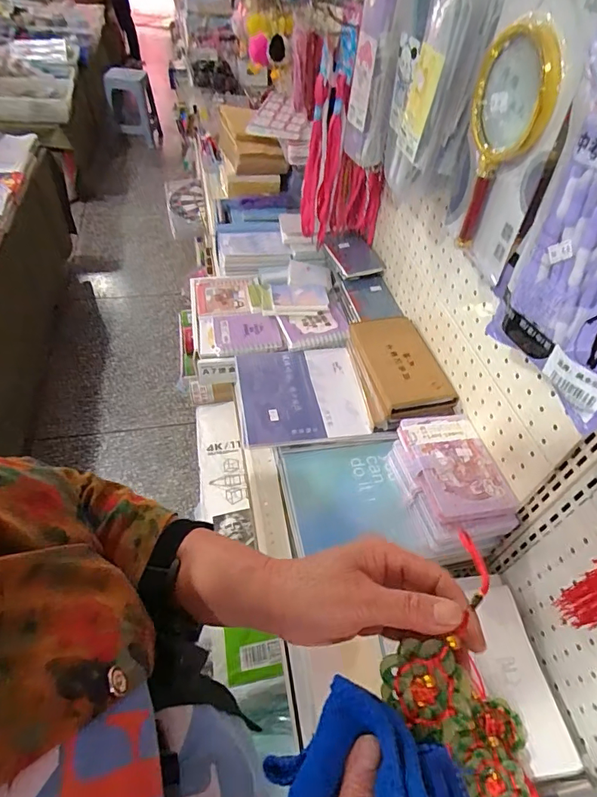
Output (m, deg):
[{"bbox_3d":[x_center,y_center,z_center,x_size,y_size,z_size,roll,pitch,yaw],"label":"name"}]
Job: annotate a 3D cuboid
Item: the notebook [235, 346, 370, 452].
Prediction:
[{"bbox_3d":[0.003,-0.008,0.701,0.190,0.012,0.183,-4,50,-9],"label":"notebook"}]

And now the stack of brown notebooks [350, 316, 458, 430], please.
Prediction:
[{"bbox_3d":[0.147,-0.054,0.684,0.119,0.029,0.177,-16,56,-5],"label":"stack of brown notebooks"}]

